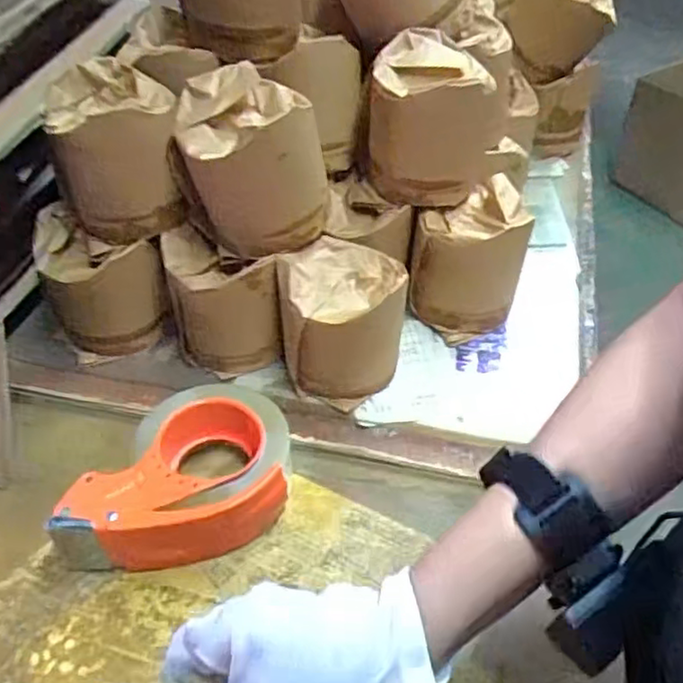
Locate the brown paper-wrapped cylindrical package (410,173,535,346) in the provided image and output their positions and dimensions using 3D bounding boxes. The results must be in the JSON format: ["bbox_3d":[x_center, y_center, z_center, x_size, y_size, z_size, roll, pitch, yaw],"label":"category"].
[{"bbox_3d":[0.110,-0.076,0.613,0.092,0.124,0.089,0,46,0],"label":"brown paper-wrapped cylindrical package"}]

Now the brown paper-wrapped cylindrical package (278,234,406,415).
[{"bbox_3d":[0.001,-0.017,0.564,0.103,0.107,0.097,6,47,6],"label":"brown paper-wrapped cylindrical package"}]

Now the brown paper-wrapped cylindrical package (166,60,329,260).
[{"bbox_3d":[-0.075,-0.136,0.536,0.111,0.130,0.099,-14,48,-12],"label":"brown paper-wrapped cylindrical package"}]

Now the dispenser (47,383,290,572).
[{"bbox_3d":[-0.122,0.098,0.493,0.167,0.063,0.114,-11,47,-10],"label":"dispenser"}]

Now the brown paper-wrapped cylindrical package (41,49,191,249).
[{"bbox_3d":[-0.186,-0.157,0.551,0.096,0.108,0.112,-18,49,-16],"label":"brown paper-wrapped cylindrical package"}]

